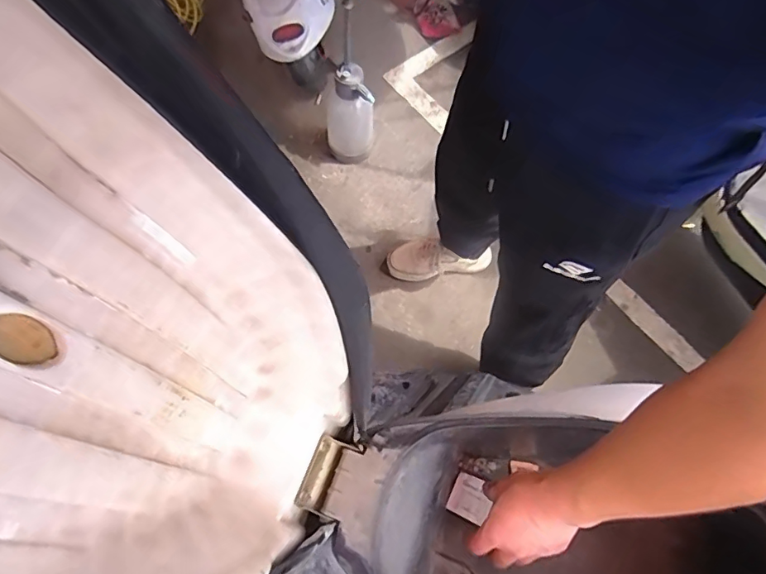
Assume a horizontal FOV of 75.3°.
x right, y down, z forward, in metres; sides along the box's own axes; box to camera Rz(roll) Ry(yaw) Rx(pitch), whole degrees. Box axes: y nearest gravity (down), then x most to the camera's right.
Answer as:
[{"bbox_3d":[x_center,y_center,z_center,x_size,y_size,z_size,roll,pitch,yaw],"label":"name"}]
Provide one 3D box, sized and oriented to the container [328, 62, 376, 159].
[{"bbox_3d":[-0.086,-0.435,1.299,0.117,0.296,0.107,-6,64,-3],"label":"container"}]

